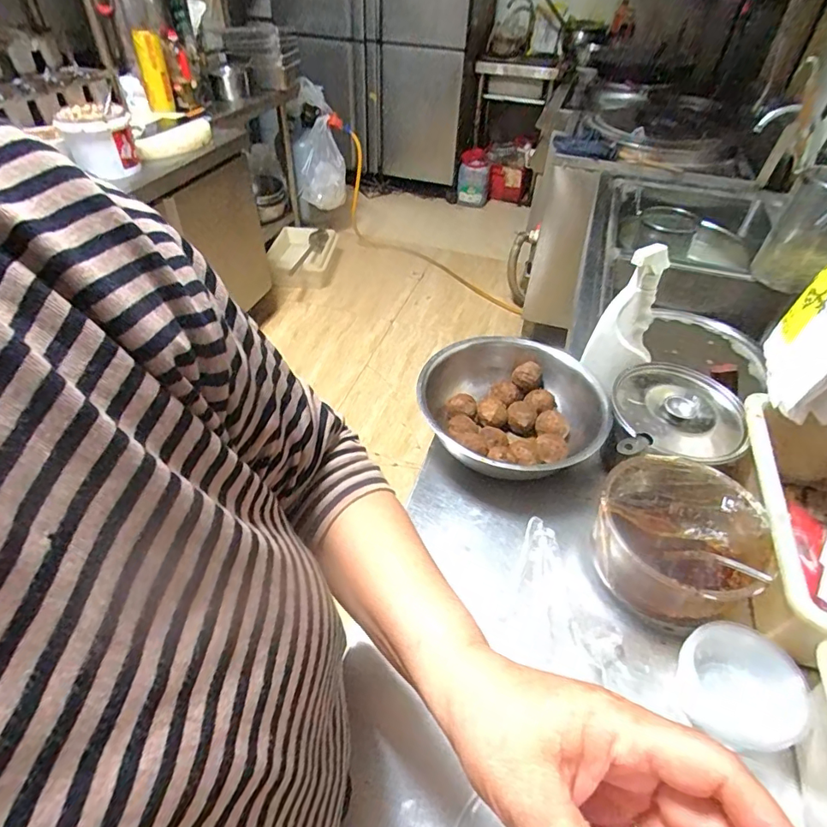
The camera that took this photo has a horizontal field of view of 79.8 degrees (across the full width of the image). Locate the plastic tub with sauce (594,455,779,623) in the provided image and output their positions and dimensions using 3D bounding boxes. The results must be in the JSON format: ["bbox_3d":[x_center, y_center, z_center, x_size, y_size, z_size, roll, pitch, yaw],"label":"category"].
[{"bbox_3d":[0.293,0.142,0.563,0.166,0.091,0.167,1,44,-1],"label":"plastic tub with sauce"}]

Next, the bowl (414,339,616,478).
[{"bbox_3d":[0.136,-0.008,0.721,0.254,0.075,0.247,1,44,-1],"label":"bowl"}]

